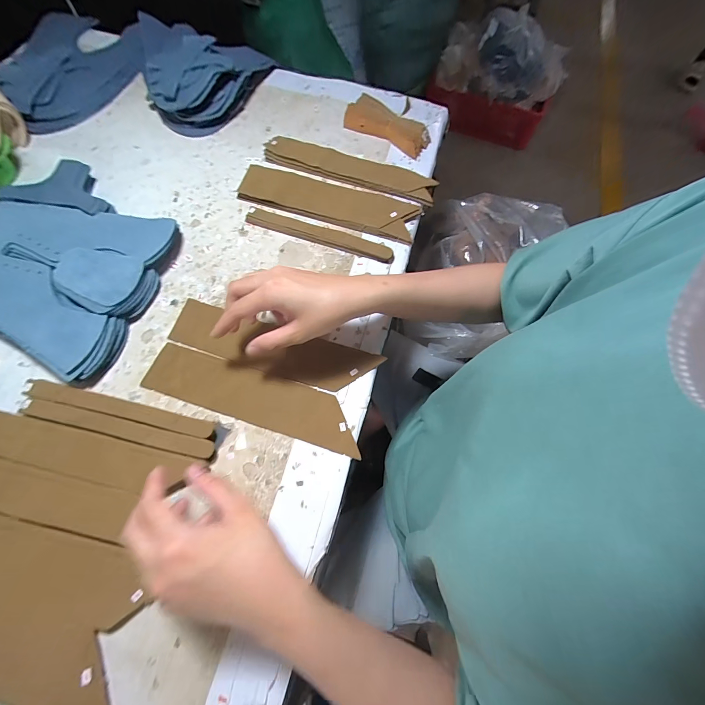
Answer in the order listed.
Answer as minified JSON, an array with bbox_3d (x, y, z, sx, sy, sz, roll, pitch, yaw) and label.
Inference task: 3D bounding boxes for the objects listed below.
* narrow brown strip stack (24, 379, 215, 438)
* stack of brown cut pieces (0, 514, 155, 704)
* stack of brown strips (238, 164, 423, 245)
[{"bbox_3d":[-0.232,0.056,0.328,0.189,0.012,0.018,13,66,2],"label":"narrow brown strip stack"},{"bbox_3d":[-0.292,0.203,0.265,0.230,0.016,0.118,12,66,2],"label":"stack of brown cut pieces"},{"bbox_3d":[-0.029,-0.205,0.439,0.231,0.018,0.072,18,66,5],"label":"stack of brown strips"}]

